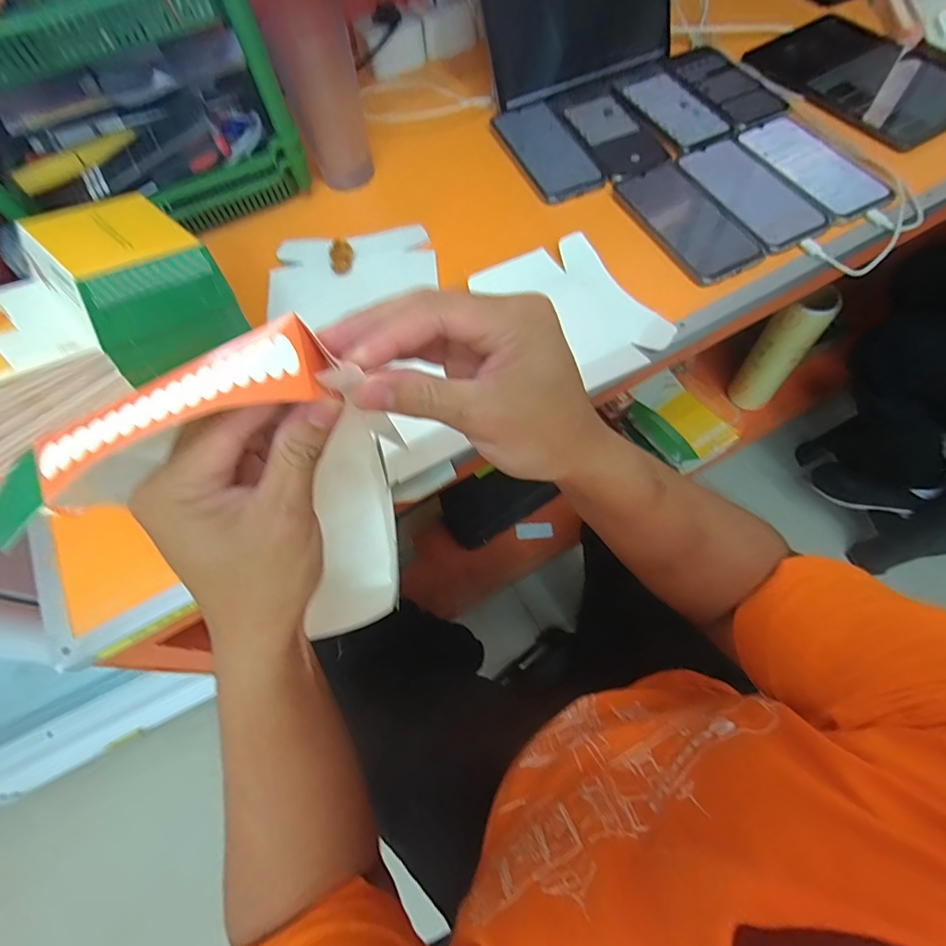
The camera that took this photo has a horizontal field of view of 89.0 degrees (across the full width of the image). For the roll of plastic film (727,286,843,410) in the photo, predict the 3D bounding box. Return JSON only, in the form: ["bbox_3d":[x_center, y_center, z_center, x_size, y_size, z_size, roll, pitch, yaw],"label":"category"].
[{"bbox_3d":[0.656,-0.251,1.042,0.083,0.327,0.089,-1,65,2],"label":"roll of plastic film"}]

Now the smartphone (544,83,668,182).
[{"bbox_3d":[0.160,-0.419,0.575,0.080,0.010,0.174,-19,65,-6],"label":"smartphone"}]

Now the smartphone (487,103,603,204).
[{"bbox_3d":[0.085,-0.383,0.567,0.084,0.004,0.171,-21,65,-7],"label":"smartphone"}]

